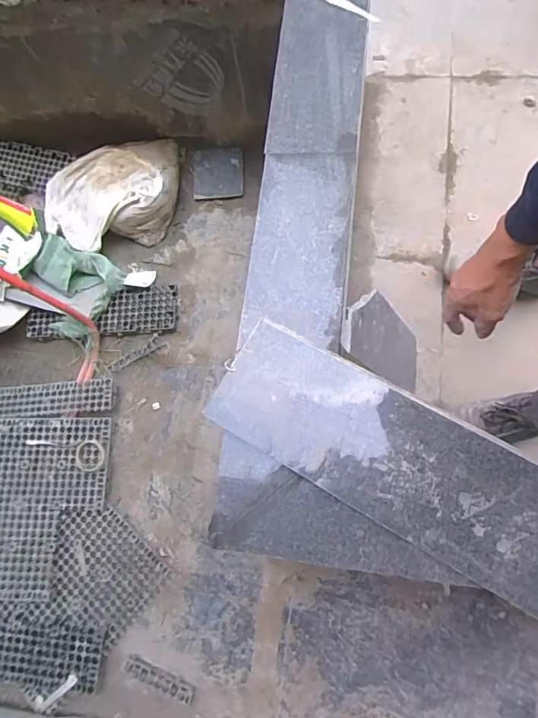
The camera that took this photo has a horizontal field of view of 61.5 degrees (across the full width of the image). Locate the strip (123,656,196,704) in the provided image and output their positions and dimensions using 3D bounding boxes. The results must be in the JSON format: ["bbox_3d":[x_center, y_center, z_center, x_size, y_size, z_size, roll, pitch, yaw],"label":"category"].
[{"bbox_3d":[-0.281,0.823,1.164,0.194,0.022,0.043,22,82,12],"label":"strip"}]

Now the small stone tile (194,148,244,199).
[{"bbox_3d":[-0.174,-0.643,1.562,0.174,0.025,0.182,-1,78,8],"label":"small stone tile"}]

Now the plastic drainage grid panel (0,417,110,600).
[{"bbox_3d":[-0.713,0.416,1.298,0.467,0.060,0.487,0,77,1],"label":"plastic drainage grid panel"}]

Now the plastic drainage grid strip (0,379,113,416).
[{"bbox_3d":[-0.713,0.124,1.404,0.459,0.033,0.100,-4,78,8],"label":"plastic drainage grid strip"}]

